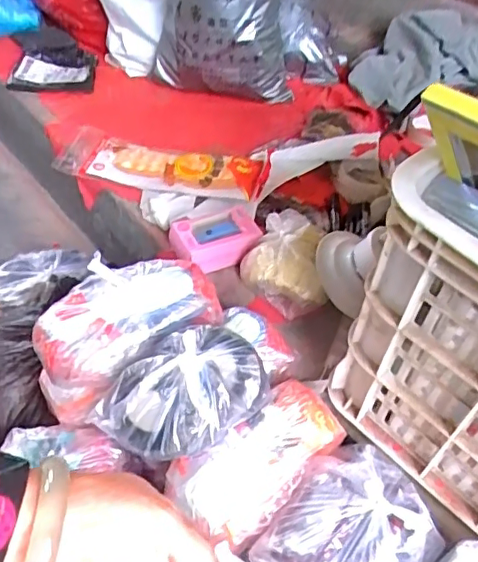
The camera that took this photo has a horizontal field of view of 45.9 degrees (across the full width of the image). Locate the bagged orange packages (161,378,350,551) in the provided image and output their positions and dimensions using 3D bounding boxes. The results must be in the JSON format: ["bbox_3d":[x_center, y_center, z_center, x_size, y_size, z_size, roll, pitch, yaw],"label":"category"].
[{"bbox_3d":[0.021,0.174,0.555,0.174,0.044,0.097,-27,56,-29],"label":"bagged orange packages"}]

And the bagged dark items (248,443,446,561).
[{"bbox_3d":[0.105,0.232,0.514,0.166,0.063,0.128,-32,58,-32],"label":"bagged dark items"}]

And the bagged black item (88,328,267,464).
[{"bbox_3d":[-0.054,0.106,0.553,0.167,0.067,0.106,-21,53,-25],"label":"bagged black item"}]

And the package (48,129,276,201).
[{"bbox_3d":[-0.121,-0.181,0.869,0.328,0.038,0.102,12,46,4],"label":"package"}]

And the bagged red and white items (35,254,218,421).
[{"bbox_3d":[-0.126,0.060,0.632,0.200,0.124,0.105,-26,55,-28],"label":"bagged red and white items"}]

